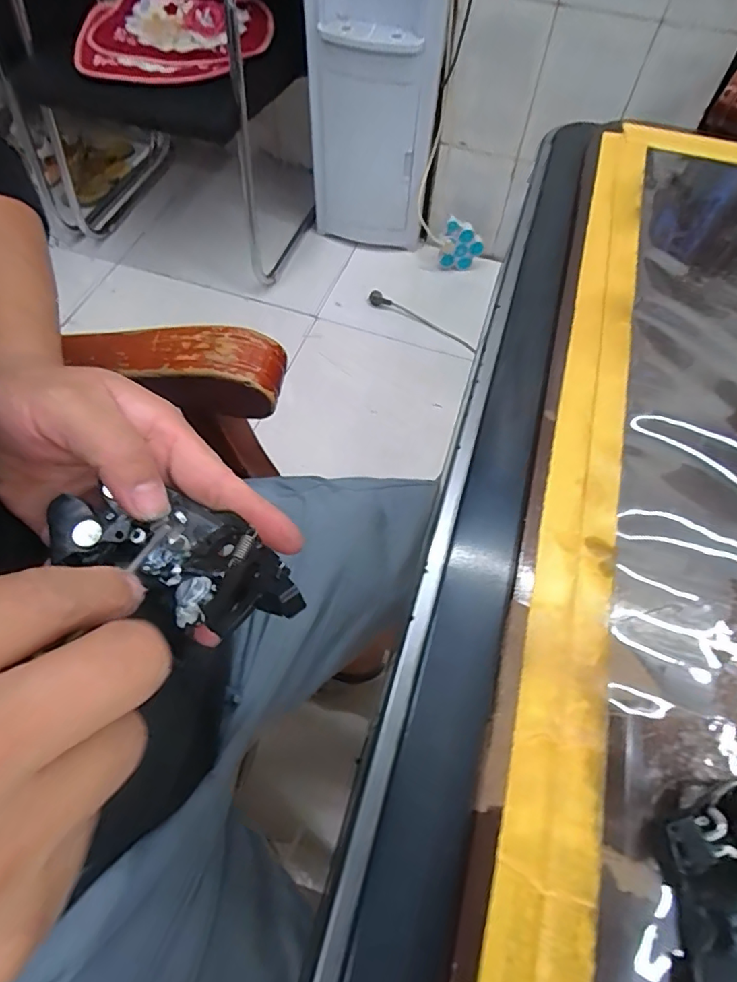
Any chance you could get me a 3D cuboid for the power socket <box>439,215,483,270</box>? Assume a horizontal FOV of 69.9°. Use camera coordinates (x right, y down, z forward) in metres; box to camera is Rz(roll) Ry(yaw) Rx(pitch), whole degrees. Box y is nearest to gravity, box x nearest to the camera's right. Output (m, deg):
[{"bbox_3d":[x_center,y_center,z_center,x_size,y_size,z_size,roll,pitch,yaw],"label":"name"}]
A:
[{"bbox_3d":[0.264,-0.684,1.472,0.116,0.108,0.065,7,61,2],"label":"power socket"}]

